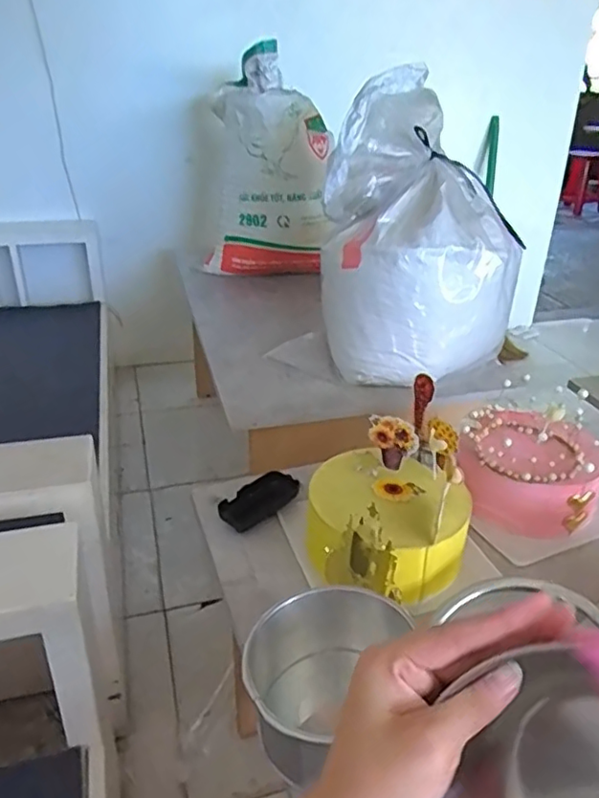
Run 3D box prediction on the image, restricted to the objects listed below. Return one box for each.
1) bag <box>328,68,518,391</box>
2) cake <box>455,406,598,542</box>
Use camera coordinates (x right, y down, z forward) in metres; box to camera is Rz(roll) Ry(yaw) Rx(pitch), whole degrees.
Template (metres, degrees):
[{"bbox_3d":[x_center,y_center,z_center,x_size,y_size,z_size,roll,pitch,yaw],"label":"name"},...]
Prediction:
[{"bbox_3d":[0.221,-0.307,1.121,0.338,0.451,0.396,3,29,5],"label":"bag"},{"bbox_3d":[0.288,0.088,0.771,0.159,0.116,0.162,3,29,5],"label":"cake"}]

